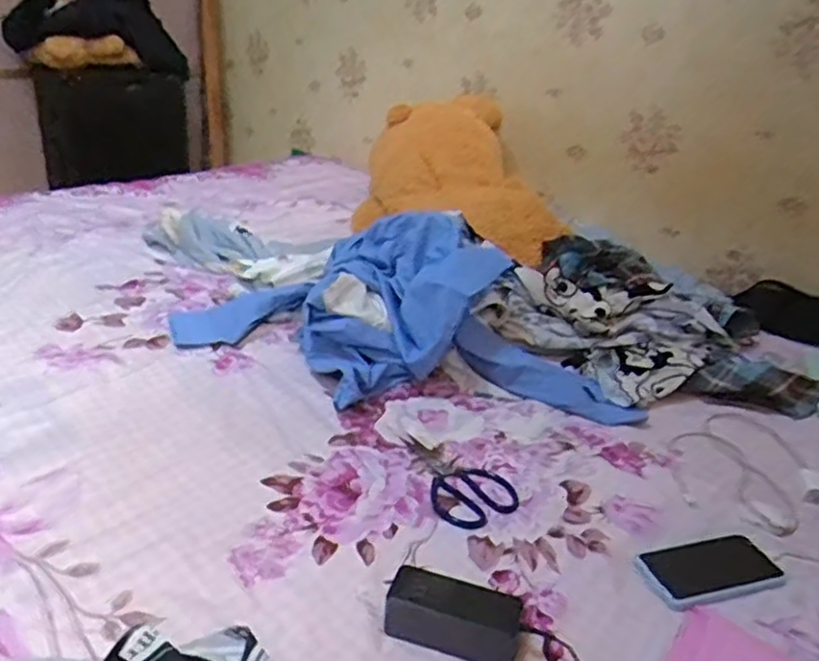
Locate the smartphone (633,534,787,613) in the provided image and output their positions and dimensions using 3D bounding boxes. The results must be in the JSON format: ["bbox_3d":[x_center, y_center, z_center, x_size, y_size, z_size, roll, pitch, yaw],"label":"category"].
[{"bbox_3d":[0.349,0.276,0.799,0.175,0.010,0.084,-4,29,-21],"label":"smartphone"}]

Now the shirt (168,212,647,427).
[{"bbox_3d":[-0.010,-0.044,1.105,0.727,0.207,0.329,4,27,-6],"label":"shirt"}]

